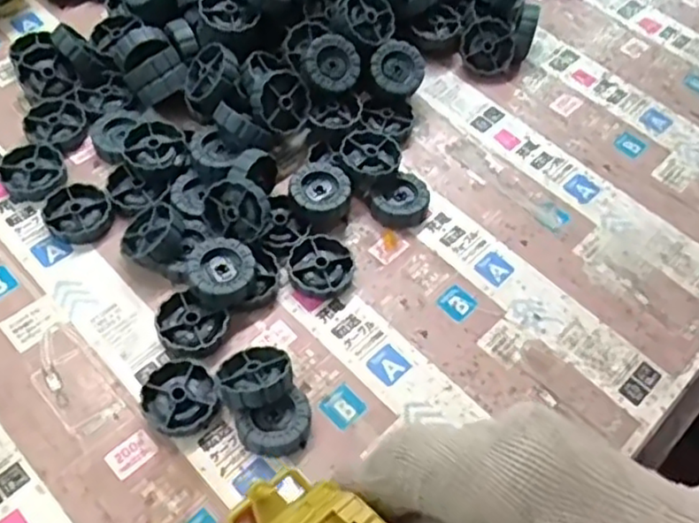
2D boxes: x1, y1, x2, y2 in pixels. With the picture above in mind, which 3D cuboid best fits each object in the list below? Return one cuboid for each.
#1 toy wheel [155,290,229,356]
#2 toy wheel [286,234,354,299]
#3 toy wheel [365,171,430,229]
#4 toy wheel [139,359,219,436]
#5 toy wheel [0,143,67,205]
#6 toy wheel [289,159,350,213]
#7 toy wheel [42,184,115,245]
[{"bbox_3d":[-0.089,0.037,0.377,0.038,0.014,0.033,26,62,11],"label":"toy wheel"},{"bbox_3d":[-0.018,0.003,0.401,0.037,0.012,0.036,1,60,-2],"label":"toy wheel"},{"bbox_3d":[0.034,-0.038,0.430,0.037,0.012,0.035,1,60,-2],"label":"toy wheel"},{"bbox_3d":[-0.088,0.072,0.355,0.039,0.011,0.039,1,60,-2],"label":"toy wheel"},{"bbox_3d":[-0.199,-0.056,0.423,0.038,0.010,0.042,-10,61,-9],"label":"toy wheel"},{"bbox_3d":[-0.018,-0.044,0.418,0.035,0.016,0.036,1,60,-2],"label":"toy wheel"},{"bbox_3d":[-0.167,-0.029,0.412,0.040,0.010,0.037,1,60,-2],"label":"toy wheel"}]

